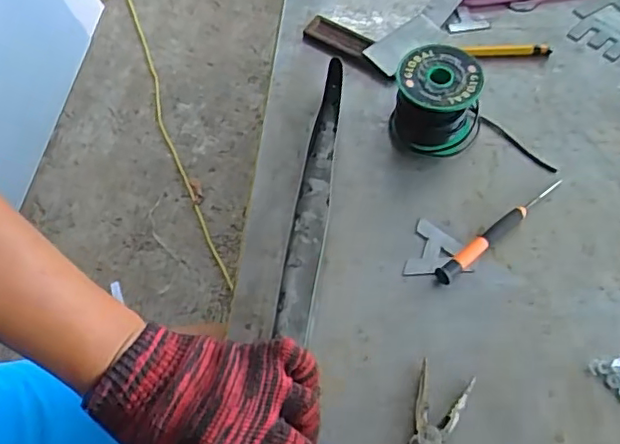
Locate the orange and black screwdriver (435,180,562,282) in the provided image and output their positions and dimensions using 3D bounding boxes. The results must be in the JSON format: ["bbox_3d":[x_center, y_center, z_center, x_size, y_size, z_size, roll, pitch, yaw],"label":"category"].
[{"bbox_3d":[0.155,0.004,0.466,0.141,0.011,0.014,-36,65,-18],"label":"orange and black screwdriver"}]

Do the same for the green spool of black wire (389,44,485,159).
[{"bbox_3d":[0.110,-0.103,0.498,0.074,0.069,0.061,18,62,12],"label":"green spool of black wire"}]

